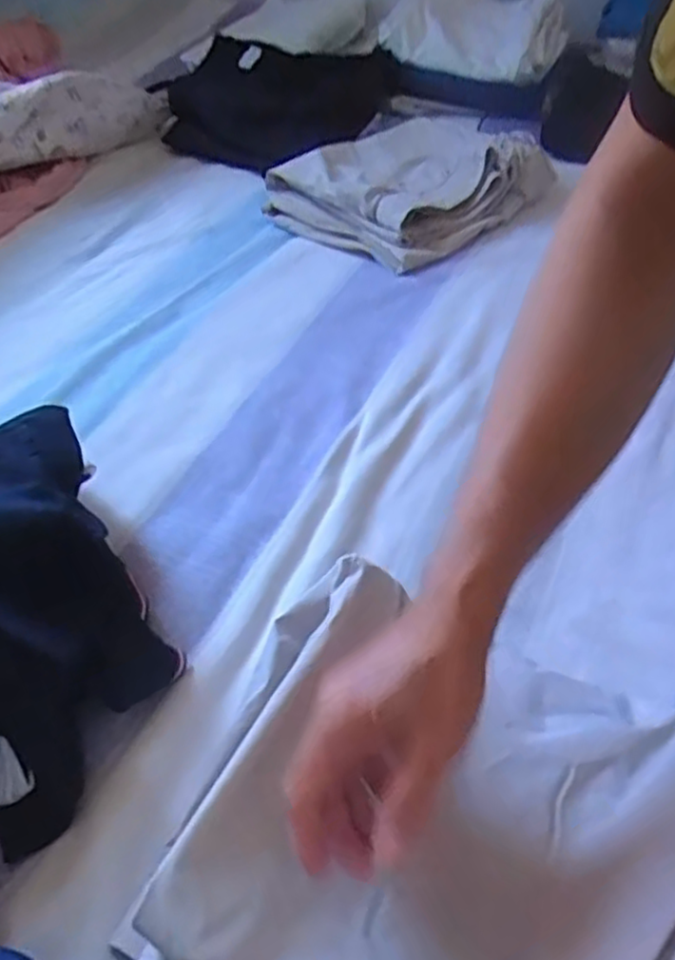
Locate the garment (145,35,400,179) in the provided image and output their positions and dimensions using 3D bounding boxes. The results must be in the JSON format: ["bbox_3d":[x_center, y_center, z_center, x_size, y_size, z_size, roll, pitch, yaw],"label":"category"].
[{"bbox_3d":[-0.084,-0.522,1.004,0.297,0.099,0.264,-31,54,-24],"label":"garment"}]

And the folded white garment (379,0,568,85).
[{"bbox_3d":[0.201,-0.647,1.039,0.241,0.070,0.200,21,67,13],"label":"folded white garment"}]

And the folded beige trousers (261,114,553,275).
[{"bbox_3d":[0.080,-0.367,0.874,0.304,0.075,0.260,-30,53,-23],"label":"folded beige trousers"}]

